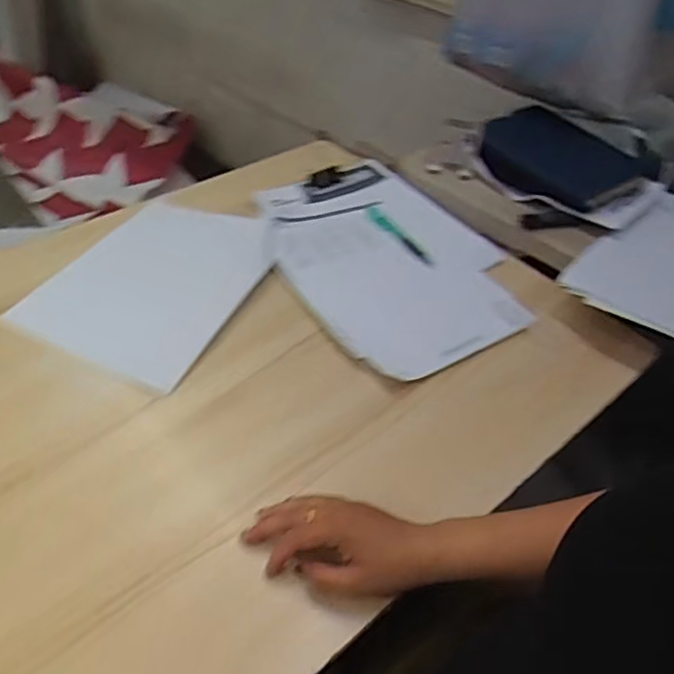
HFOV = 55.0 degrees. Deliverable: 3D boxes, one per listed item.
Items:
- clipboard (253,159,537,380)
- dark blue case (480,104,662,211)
[{"bbox_3d":[0.056,-0.103,0.820,0.252,0.023,0.362,-26,57,-27],"label":"clipboard"},{"bbox_3d":[0.314,-0.247,0.898,0.220,0.045,0.164,31,47,28],"label":"dark blue case"}]

